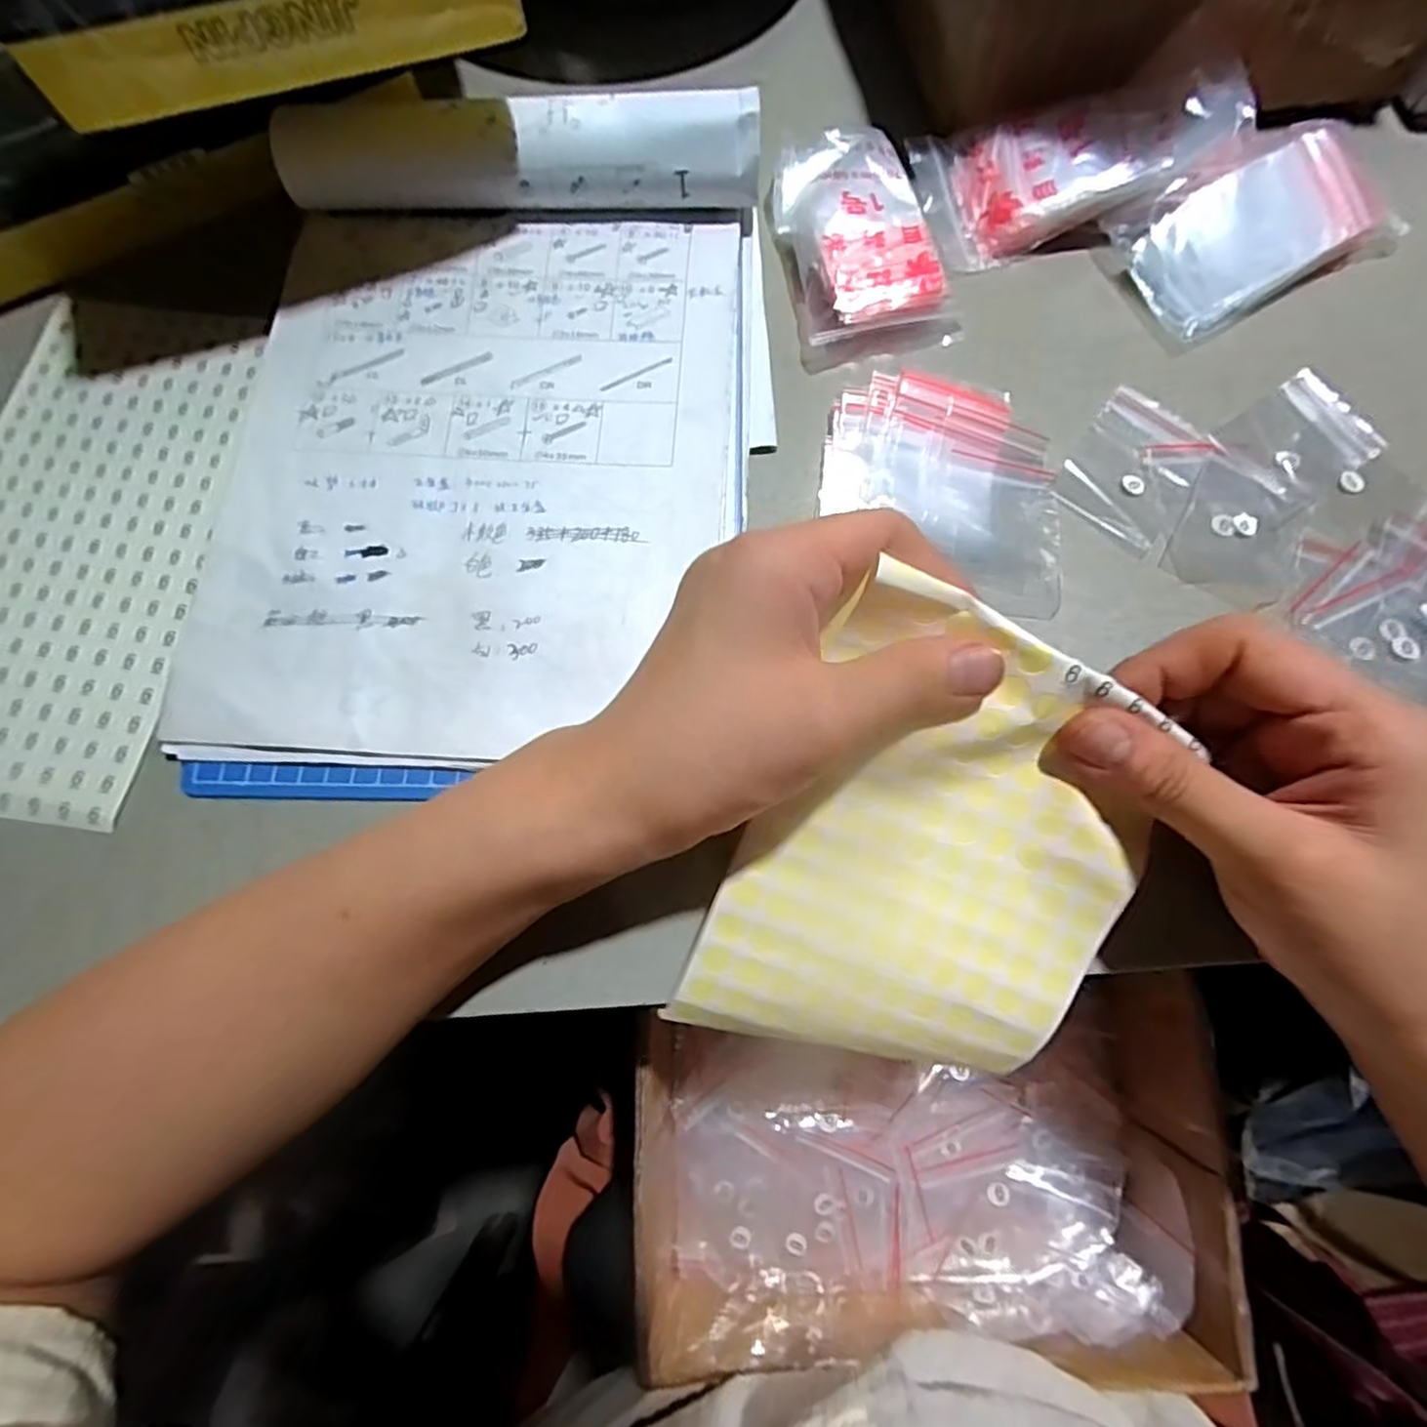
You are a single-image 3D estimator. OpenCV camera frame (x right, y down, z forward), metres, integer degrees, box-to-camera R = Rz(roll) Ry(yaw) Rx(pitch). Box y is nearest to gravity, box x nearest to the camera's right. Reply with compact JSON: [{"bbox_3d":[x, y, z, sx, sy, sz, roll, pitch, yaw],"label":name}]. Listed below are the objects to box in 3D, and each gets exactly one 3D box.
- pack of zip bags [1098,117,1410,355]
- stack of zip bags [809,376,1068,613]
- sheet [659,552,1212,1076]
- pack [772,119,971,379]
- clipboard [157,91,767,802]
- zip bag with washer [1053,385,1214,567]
[{"bbox_3d":[0.252,-0.232,0.306,0.125,0.028,0.075,-29,77,-7],"label":"pack of zip bags"},{"bbox_3d":[0.099,-0.097,0.279,0.102,0.013,0.099,9,76,2],"label":"stack of zip bags"},{"bbox_3d":[0.073,0.050,0.216,0.123,0.013,0.159,22,99,-4],"label":"sheet"},{"bbox_3d":[0.067,-0.227,0.307,0.069,0.018,0.118,-13,76,-3],"label":"pack"},{"bbox_3d":[-0.096,-0.118,0.272,0.226,0.029,0.303,2,75,0],"label":"clipboard"},{"bbox_3d":[0.186,-0.108,0.287,0.052,0.004,0.072,33,78,8],"label":"zip bag with washer"}]

